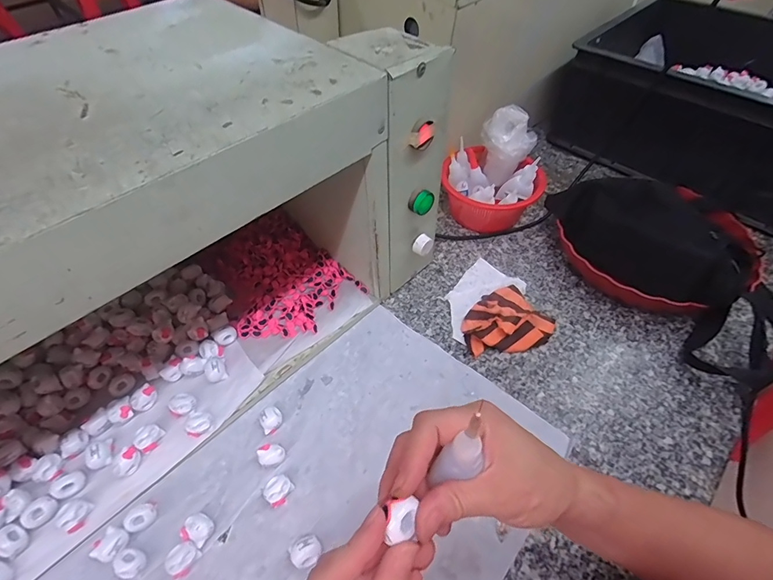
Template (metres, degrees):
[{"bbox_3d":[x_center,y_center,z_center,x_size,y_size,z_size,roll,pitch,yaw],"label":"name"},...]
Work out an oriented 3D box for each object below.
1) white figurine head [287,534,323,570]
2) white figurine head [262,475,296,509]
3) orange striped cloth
[{"bbox_3d":[-0.070,0.228,0.346,0.023,0.016,0.025,0,51,0],"label":"white figurine head"},{"bbox_3d":[-0.102,0.191,0.379,0.025,0.018,0.021,-37,60,-25],"label":"white figurine head"},{"bbox_3d":[0.147,0.038,0.497,0.110,0.023,0.084,-19,54,-14],"label":"orange striped cloth"}]

